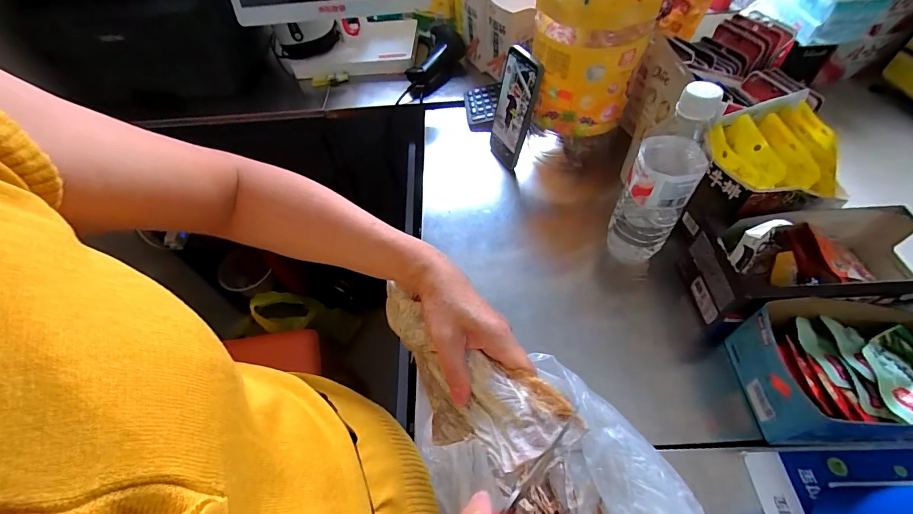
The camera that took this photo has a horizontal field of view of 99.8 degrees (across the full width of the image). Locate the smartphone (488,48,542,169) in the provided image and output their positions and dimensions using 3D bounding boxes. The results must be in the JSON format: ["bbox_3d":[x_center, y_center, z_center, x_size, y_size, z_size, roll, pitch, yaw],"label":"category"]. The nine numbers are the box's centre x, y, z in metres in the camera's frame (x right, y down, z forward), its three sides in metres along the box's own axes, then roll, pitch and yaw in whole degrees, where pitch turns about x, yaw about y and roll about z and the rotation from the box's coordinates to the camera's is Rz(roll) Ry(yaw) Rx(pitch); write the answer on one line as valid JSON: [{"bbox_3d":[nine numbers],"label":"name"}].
[{"bbox_3d":[0.081,-0.208,0.558,0.012,0.166,0.070,-22,55,-24],"label":"smartphone"}]

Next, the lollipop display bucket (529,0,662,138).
[{"bbox_3d":[0.164,-0.280,0.461,0.135,0.247,0.115,15,57,15],"label":"lollipop display bucket"}]

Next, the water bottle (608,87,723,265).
[{"bbox_3d":[0.219,-0.074,0.421,0.065,0.224,0.055,24,59,20],"label":"water bottle"}]

